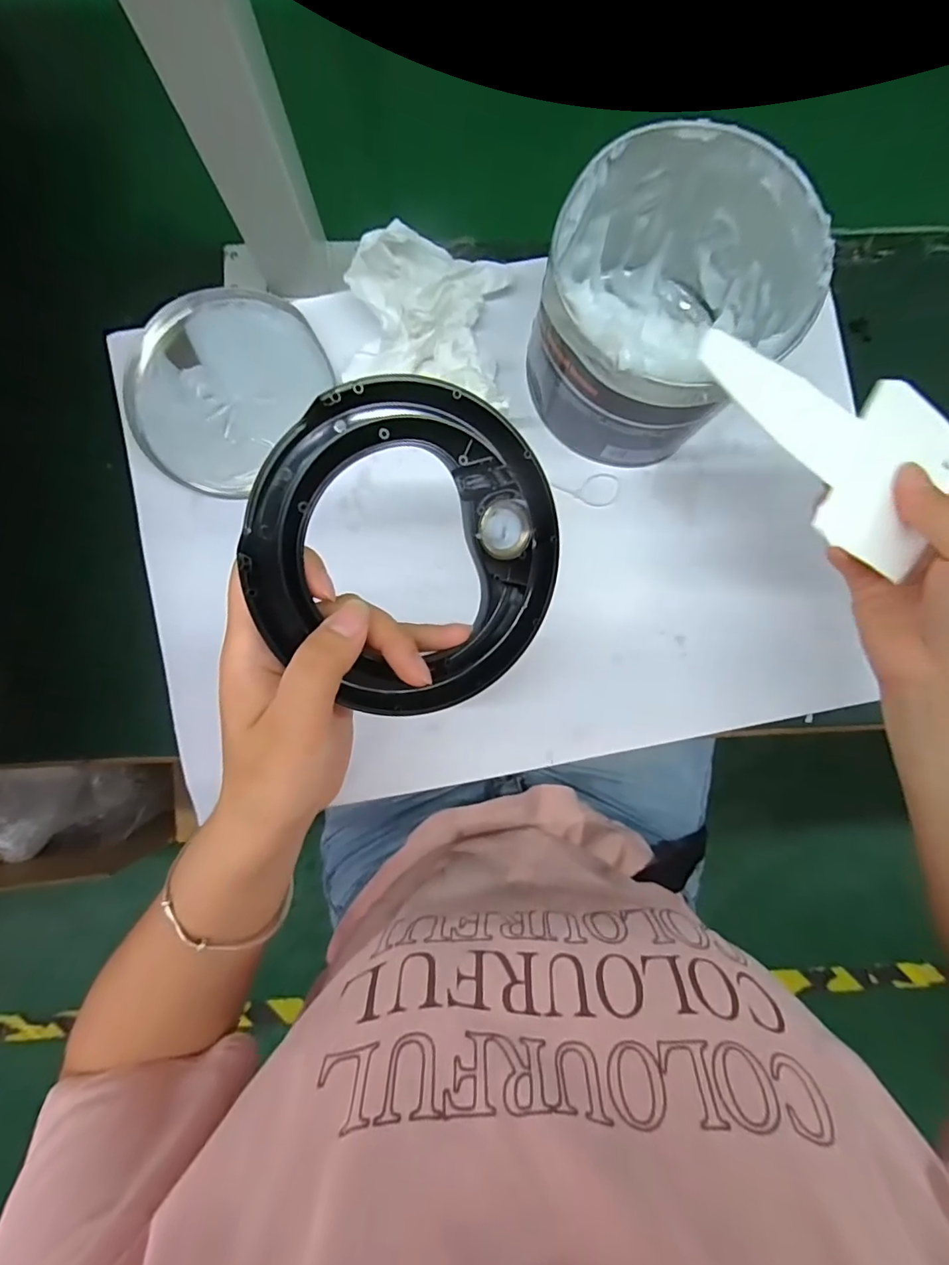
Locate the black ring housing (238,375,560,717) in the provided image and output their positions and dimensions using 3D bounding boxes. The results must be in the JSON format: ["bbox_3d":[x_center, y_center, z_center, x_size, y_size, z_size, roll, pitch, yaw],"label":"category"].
[{"bbox_3d":[-0.023,-0.033,0.217,0.127,0.013,0.131,-6,104,-25],"label":"black ring housing"}]

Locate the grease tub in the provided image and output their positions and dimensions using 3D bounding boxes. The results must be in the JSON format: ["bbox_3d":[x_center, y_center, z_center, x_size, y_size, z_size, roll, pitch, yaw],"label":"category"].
[{"bbox_3d":[0.100,-0.176,0.289,0.123,0.109,0.133,0,87,-1],"label":"grease tub"}]

